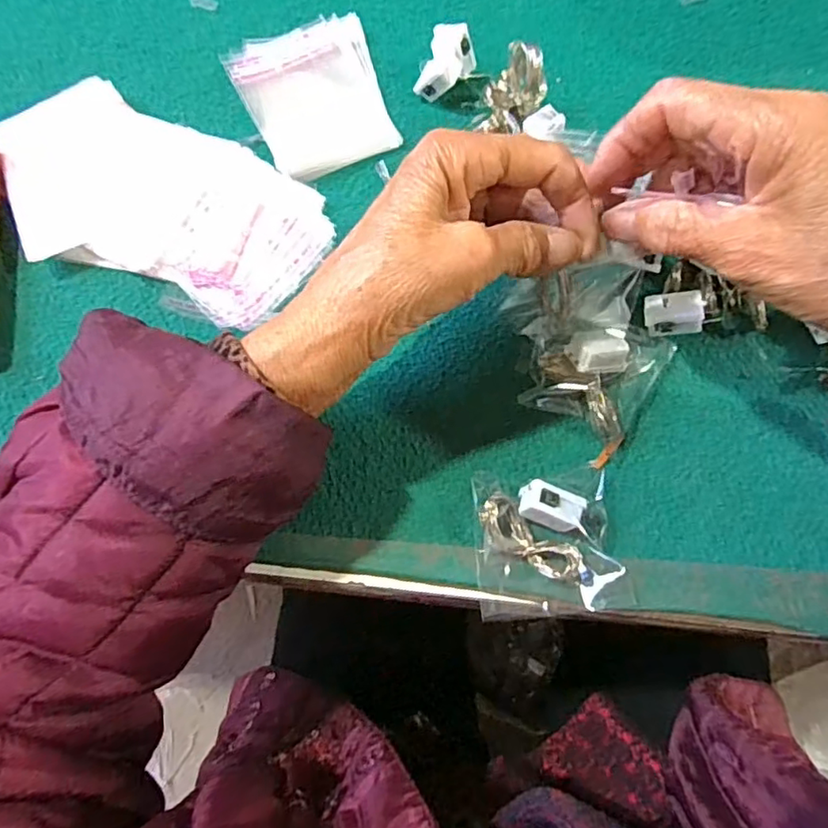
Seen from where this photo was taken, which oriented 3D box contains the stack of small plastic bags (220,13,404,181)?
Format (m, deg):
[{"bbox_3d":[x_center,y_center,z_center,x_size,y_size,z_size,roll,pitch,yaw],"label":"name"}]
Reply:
[{"bbox_3d":[-0.056,-0.185,0.349,0.079,0.008,0.096,-24,76,-8],"label":"stack of small plastic bags"}]

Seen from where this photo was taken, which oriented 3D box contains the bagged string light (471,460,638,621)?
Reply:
[{"bbox_3d":[0.062,0.057,0.273,0.065,0.022,0.065,-5,75,-3],"label":"bagged string light"}]

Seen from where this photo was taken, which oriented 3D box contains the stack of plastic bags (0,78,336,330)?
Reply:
[{"bbox_3d":[-0.142,-0.114,0.326,0.187,0.011,0.101,29,76,7],"label":"stack of plastic bags"}]

